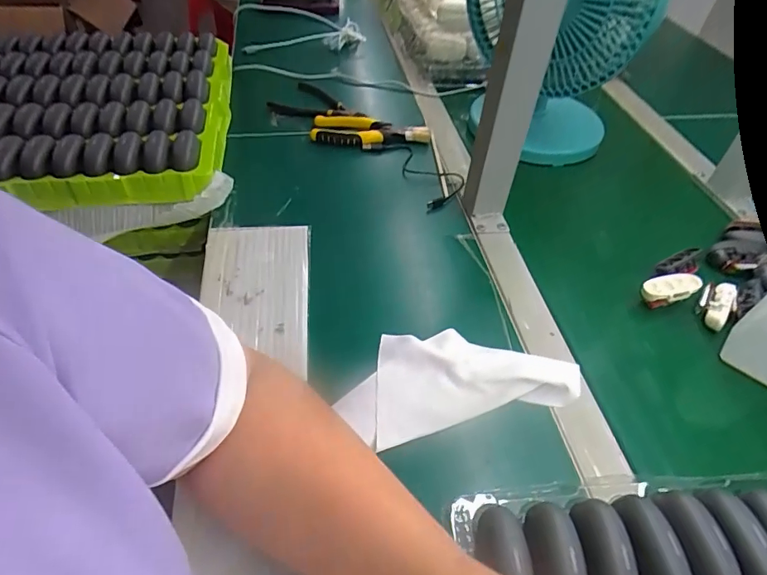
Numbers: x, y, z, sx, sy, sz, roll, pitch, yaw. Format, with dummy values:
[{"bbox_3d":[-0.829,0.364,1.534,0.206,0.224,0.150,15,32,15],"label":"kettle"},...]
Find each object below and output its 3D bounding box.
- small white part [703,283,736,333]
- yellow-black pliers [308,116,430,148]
[{"bbox_3d":[0.343,0.016,0.479,0.021,0.014,0.058,29,66,21],"label":"small white part"},{"bbox_3d":[-0.018,-0.223,0.678,0.165,0.021,0.056,7,48,3],"label":"yellow-black pliers"}]

